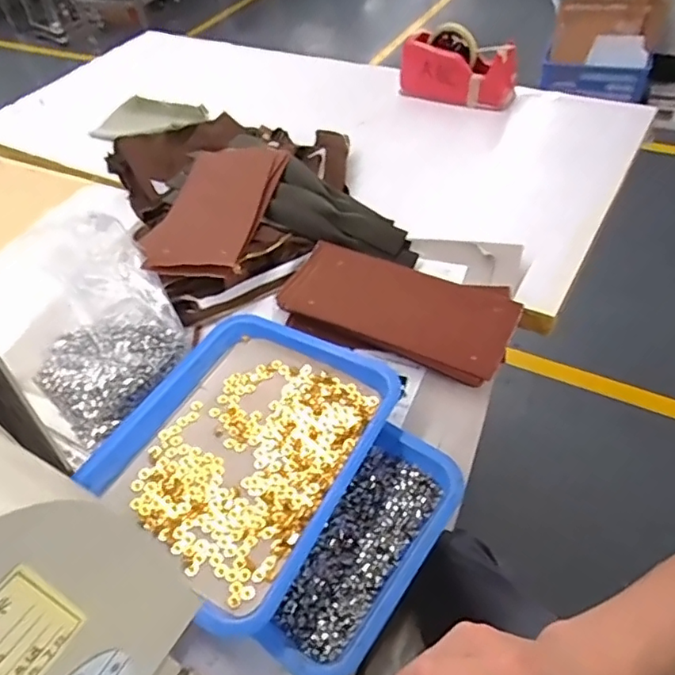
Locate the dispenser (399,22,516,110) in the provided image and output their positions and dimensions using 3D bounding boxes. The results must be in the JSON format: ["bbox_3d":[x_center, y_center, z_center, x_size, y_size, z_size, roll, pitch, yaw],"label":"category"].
[{"bbox_3d":[0.212,-0.482,1.012,0.203,0.107,0.057,24,55,26],"label":"dispenser"}]

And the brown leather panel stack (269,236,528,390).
[{"bbox_3d":[0.069,-0.038,0.671,0.272,0.039,0.135,18,53,22],"label":"brown leather panel stack"}]

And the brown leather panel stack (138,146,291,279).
[{"bbox_3d":[-0.160,-0.185,0.754,0.125,0.044,0.258,6,49,12],"label":"brown leather panel stack"}]

